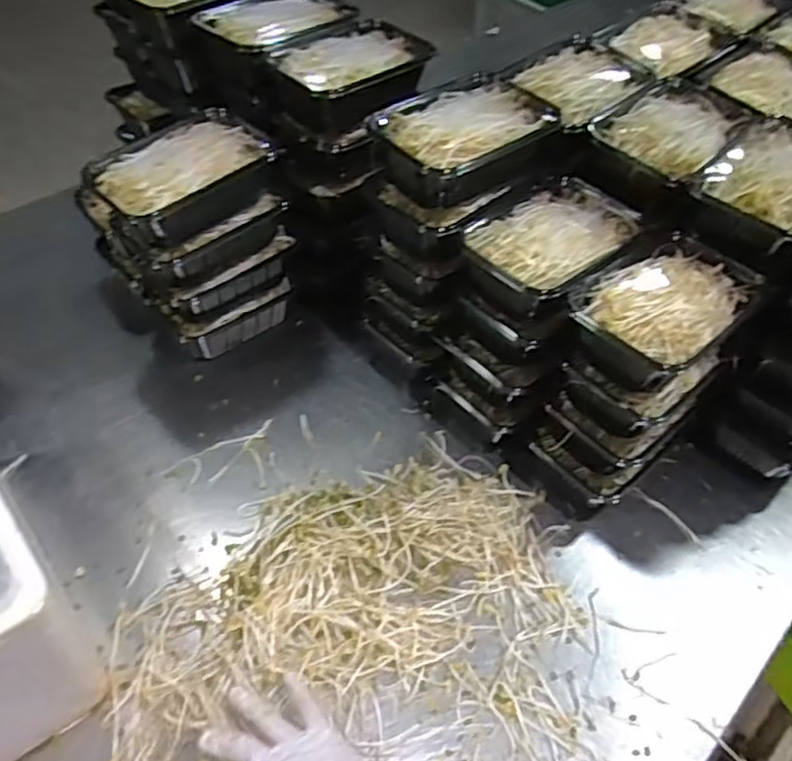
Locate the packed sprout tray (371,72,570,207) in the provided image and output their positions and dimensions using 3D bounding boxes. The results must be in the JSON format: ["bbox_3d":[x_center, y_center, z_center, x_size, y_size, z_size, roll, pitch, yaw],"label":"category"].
[{"bbox_3d":[0.075,-0.243,0.699,0.193,0.069,0.126,-26,56,-25],"label":"packed sprout tray"}]

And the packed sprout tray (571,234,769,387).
[{"bbox_3d":[0.247,-0.061,0.635,0.121,0.062,0.187,38,56,25],"label":"packed sprout tray"}]

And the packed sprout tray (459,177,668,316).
[{"bbox_3d":[0.157,-0.131,0.683,0.192,0.053,0.124,-31,58,-28],"label":"packed sprout tray"}]

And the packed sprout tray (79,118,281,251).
[{"bbox_3d":[-0.228,-0.219,0.739,0.187,0.070,0.116,-31,58,-28],"label":"packed sprout tray"}]

